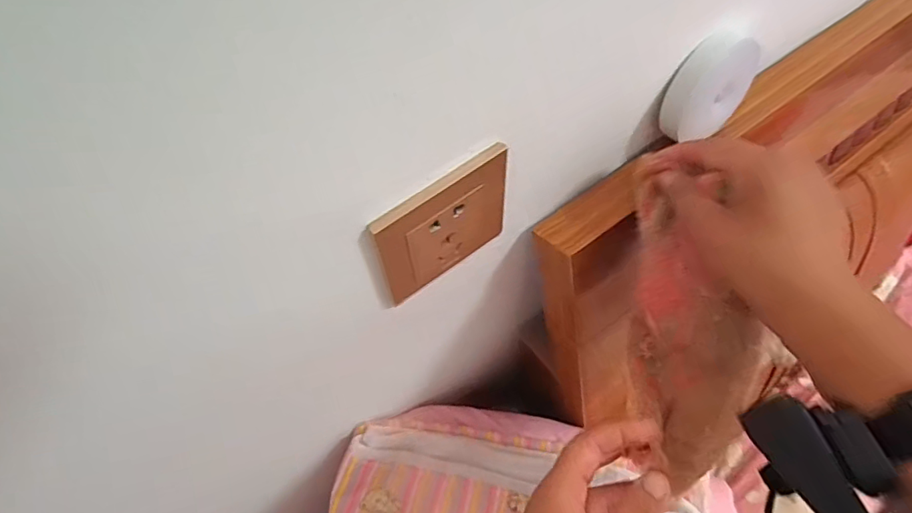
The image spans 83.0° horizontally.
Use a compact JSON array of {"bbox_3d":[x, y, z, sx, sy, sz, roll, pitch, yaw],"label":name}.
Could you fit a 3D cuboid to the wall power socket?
[{"bbox_3d":[-0.006,-0.016,0.295,0.086,0.076,0.010,-34,63,-17],"label":"wall power socket"}]

